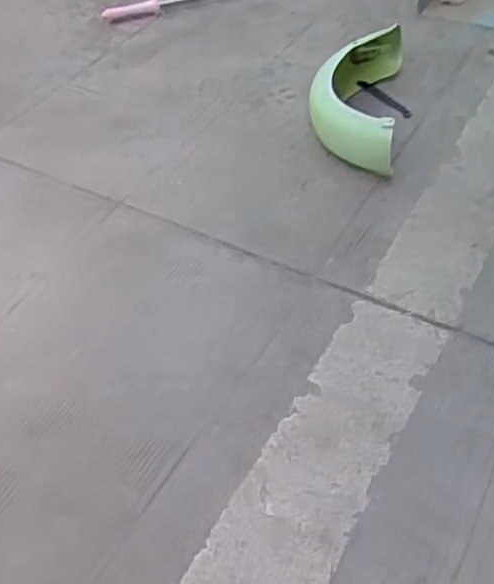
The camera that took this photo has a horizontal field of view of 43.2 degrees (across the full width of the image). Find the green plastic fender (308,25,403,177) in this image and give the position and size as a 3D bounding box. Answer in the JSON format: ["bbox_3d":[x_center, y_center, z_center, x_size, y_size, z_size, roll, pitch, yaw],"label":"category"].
[{"bbox_3d":[0.225,-0.410,1.275,0.161,0.128,0.421,7,50,9],"label":"green plastic fender"}]

